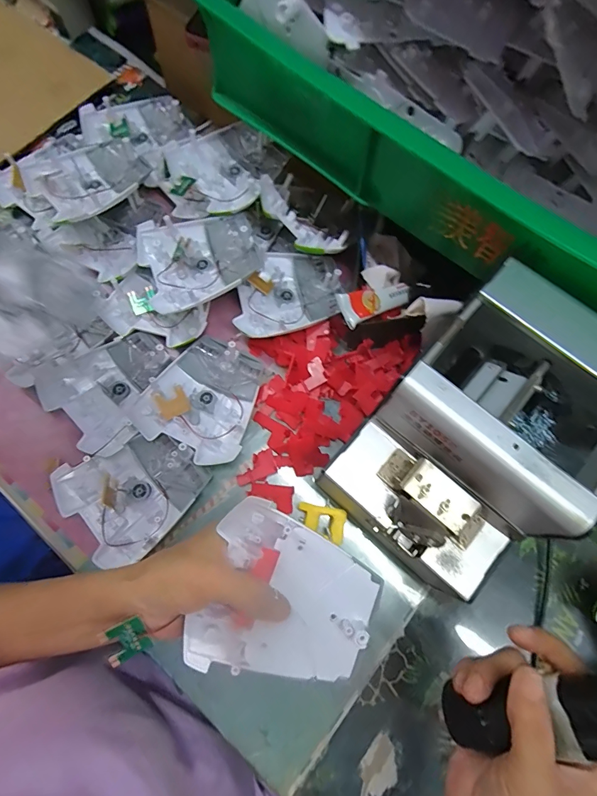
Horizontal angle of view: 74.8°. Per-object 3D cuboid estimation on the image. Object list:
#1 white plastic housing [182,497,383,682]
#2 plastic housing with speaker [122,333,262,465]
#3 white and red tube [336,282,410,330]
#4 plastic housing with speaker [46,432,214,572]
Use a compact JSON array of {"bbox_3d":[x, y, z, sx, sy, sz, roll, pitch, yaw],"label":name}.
[{"bbox_3d":[-0.006,0.123,0.243,0.105,0.020,0.096,15,73,4],"label":"white plastic housing"},{"bbox_3d":[-0.084,-0.003,0.349,0.094,0.018,0.105,25,74,7],"label":"plastic housing with speaker"},{"bbox_3d":[0.069,-0.084,0.336,0.088,0.009,0.027,-25,74,-33],"label":"white and red tube"},{"bbox_3d":[-0.138,0.077,0.329,0.104,0.024,0.094,-42,78,-12],"label":"plastic housing with speaker"}]

